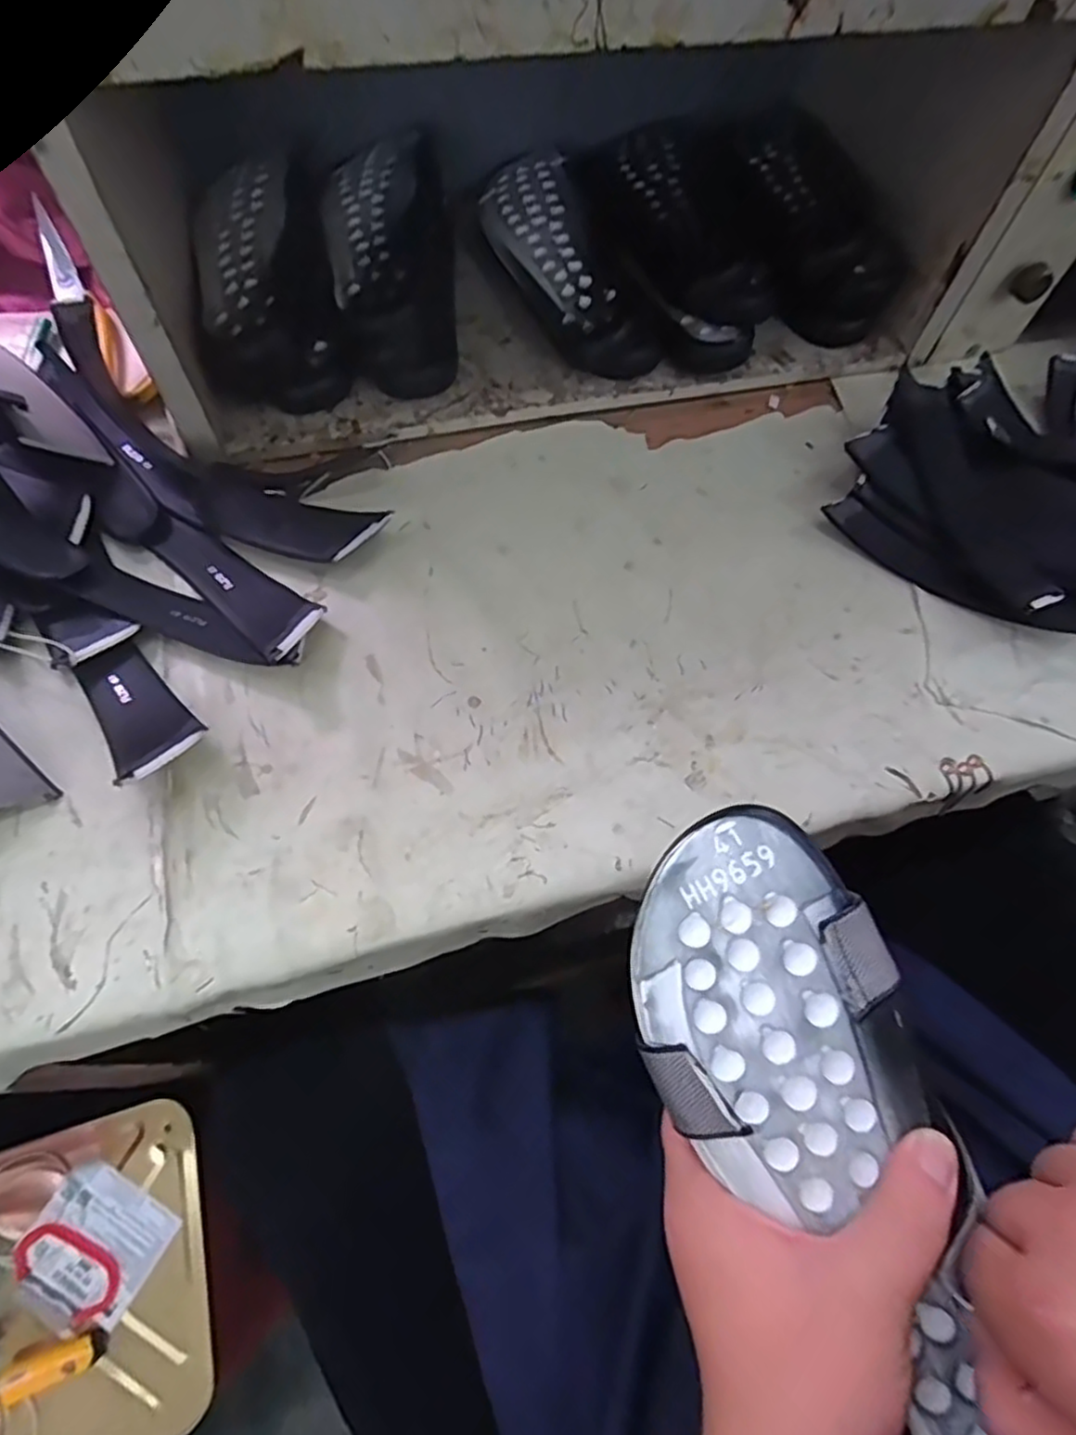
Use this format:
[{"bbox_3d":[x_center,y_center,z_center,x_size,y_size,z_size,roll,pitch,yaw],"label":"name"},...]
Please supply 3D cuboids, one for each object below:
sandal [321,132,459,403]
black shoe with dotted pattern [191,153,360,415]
[{"bbox_3d":[-0.113,-0.351,0.523,0.096,0.071,0.224,-4,65,-5],"label":"sandal"},{"bbox_3d":[-0.201,-0.322,0.505,0.099,0.069,0.208,-13,67,-9],"label":"black shoe with dotted pattern"}]

